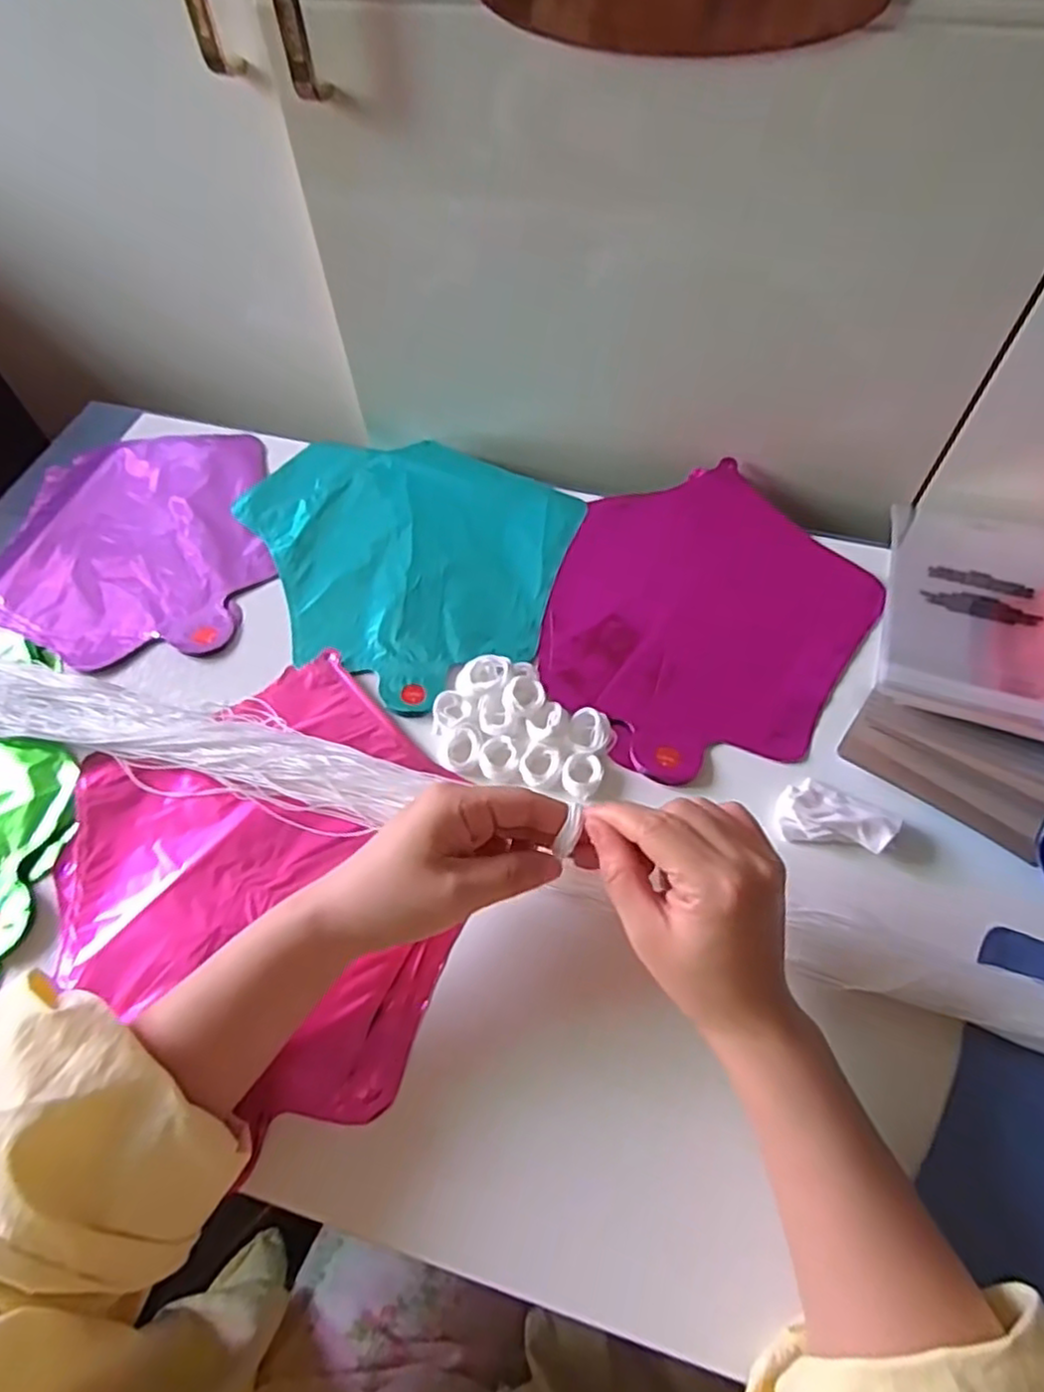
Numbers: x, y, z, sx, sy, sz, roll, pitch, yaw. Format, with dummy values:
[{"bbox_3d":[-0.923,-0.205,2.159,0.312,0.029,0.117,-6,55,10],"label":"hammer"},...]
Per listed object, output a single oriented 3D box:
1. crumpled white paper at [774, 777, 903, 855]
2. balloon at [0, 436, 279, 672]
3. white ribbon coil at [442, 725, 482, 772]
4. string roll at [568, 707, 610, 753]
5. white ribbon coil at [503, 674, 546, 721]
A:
[{"bbox_3d":[0.173,0.069,0.396,0.058,0.015,0.040,29,63,18],"label":"crumpled white paper"},{"bbox_3d":[-0.297,-0.115,0.538,0.208,0.018,0.229,-7,58,-3],"label":"balloon"},{"bbox_3d":[-0.036,0.031,0.430,0.023,0.007,0.029,2,58,2],"label":"white ribbon coil"},{"bbox_3d":[0.041,0.020,0.429,0.024,0.007,0.028,6,58,5],"label":"string roll"},{"bbox_3d":[0.001,0.002,0.438,0.025,0.016,0.027,9,58,7],"label":"white ribbon coil"}]

